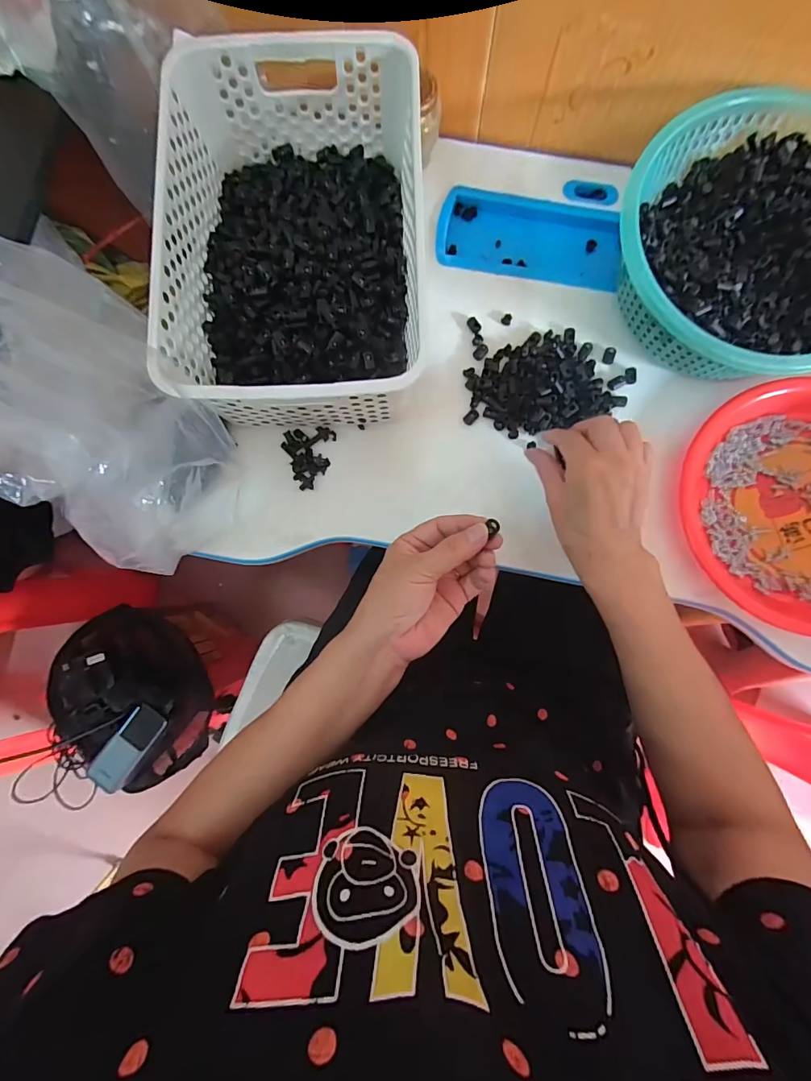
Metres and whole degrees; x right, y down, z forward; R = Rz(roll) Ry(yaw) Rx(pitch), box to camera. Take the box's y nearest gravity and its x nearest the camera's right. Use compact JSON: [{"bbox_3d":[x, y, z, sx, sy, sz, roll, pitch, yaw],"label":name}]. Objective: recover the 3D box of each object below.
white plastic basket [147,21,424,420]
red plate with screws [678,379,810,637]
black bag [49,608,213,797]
[{"bbox_3d":[-0.093,-0.258,0.401,0.201,0.103,0.319,-2,83,0],"label":"white plastic basket"},{"bbox_3d":[0.360,-0.028,0.400,0.217,0.034,0.211,0,83,0],"label":"red plate with screws"},{"bbox_3d":[-0.412,0.235,0.669,0.212,0.081,0.265,-26,84,-3],"label":"black bag"}]

